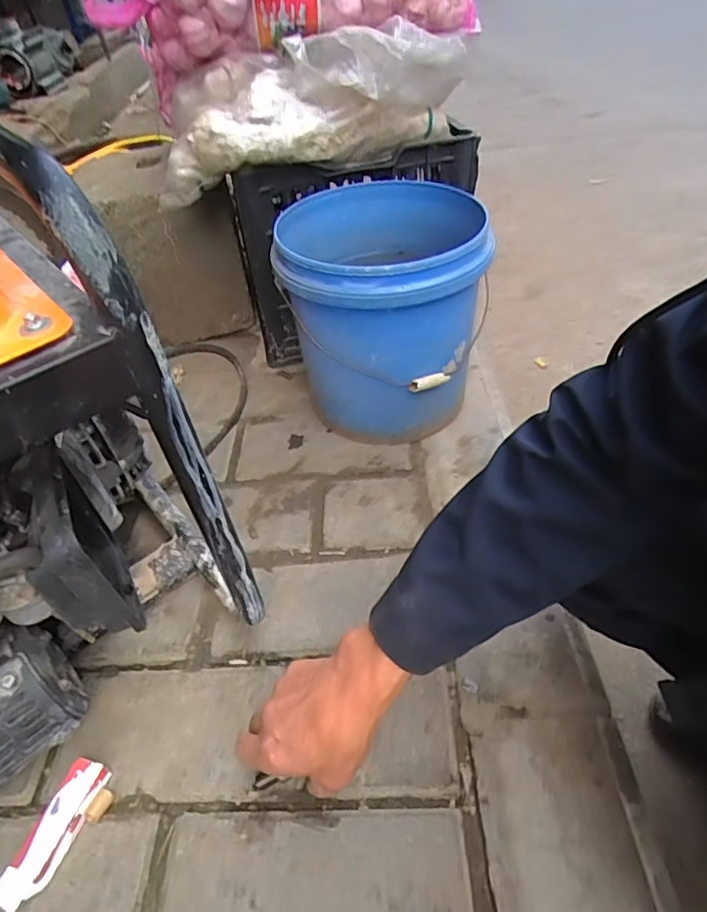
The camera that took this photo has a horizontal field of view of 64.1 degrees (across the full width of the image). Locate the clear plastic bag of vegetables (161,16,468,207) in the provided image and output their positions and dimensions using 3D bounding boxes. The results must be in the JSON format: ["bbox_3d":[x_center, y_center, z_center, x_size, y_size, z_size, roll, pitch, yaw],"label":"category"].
[{"bbox_3d":[-0.059,-0.456,0.732,0.408,0.140,0.161,-12,44,-3],"label":"clear plastic bag of vegetables"}]

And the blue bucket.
[{"bbox_3d":[0.045,-0.187,0.762,0.257,0.265,0.273,-8,44,0],"label":"blue bucket"}]

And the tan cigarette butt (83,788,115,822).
[{"bbox_3d":[-0.212,0.293,0.473,0.013,0.012,0.024,10,46,18],"label":"tan cigarette butt"}]

